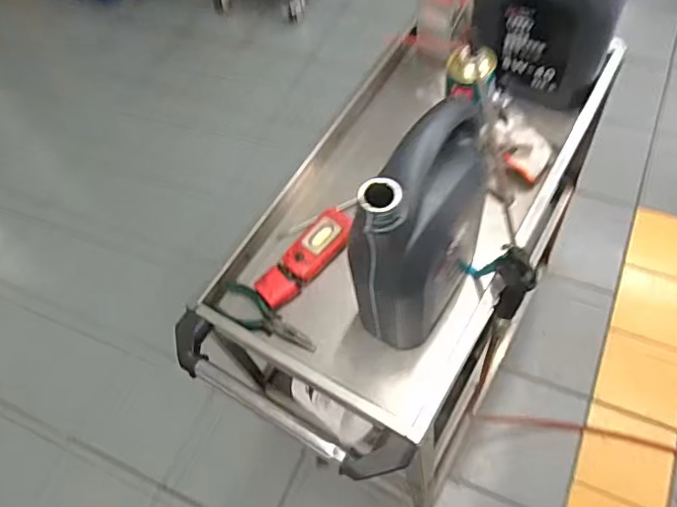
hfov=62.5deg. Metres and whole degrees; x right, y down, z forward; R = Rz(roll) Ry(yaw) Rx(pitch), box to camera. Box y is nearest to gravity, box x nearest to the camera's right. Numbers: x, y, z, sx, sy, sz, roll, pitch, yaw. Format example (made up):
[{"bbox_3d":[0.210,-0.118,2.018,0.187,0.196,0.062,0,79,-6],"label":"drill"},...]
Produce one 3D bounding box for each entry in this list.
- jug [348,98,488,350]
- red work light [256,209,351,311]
[{"bbox_3d":[0.101,-0.023,0.640,0.086,0.284,0.184,26,68,22],"label":"jug"},{"bbox_3d":[-0.045,0.003,0.786,0.056,0.030,0.165,37,72,26],"label":"red work light"}]

